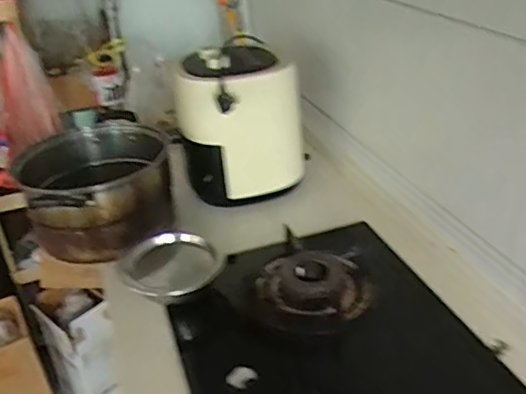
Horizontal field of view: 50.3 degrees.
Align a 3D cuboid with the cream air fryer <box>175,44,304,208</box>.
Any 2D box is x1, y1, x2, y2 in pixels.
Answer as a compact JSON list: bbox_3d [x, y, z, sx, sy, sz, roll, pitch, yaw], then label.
[{"bbox_3d":[-0.039,-0.130,1.069,0.216,0.274,0.186,-3,30,3],"label":"cream air fryer"}]

